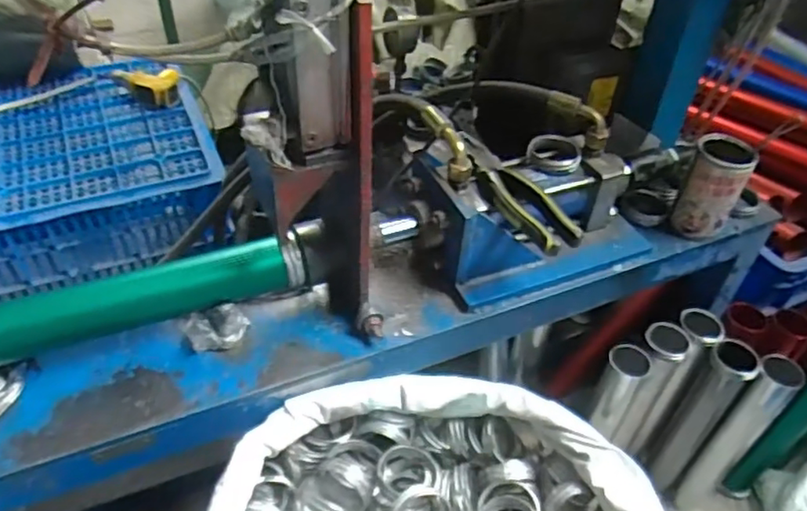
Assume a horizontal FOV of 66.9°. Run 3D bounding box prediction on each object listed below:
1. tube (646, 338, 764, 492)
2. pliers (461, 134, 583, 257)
[{"bbox_3d":[0.436,0.250,0.916,0.061,0.316,0.050,35,52,29],"label":"tube"},{"bbox_3d":[0.112,-0.066,0.642,0.047,0.021,0.189,-19,48,-22],"label":"pliers"}]

